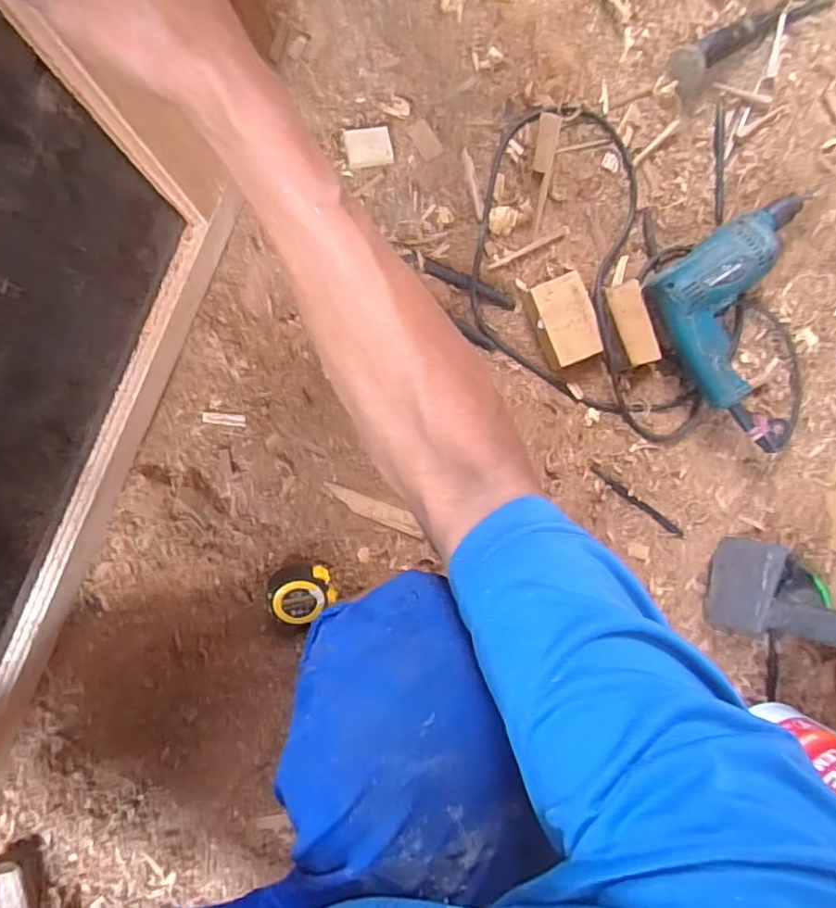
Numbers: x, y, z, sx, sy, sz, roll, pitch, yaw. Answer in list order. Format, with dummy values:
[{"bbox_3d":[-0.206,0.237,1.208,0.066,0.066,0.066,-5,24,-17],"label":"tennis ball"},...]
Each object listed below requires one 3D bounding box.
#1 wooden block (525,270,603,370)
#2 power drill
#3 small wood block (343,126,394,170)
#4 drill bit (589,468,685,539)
[{"bbox_3d":[0.170,-0.152,0.698,0.064,0.035,0.099,-22,94,-6],"label":"wooden block"},{"bbox_3d":[0.405,-0.150,0.711,0.215,0.059,0.246,-32,95,-6],"label":"power drill"},{"bbox_3d":[-0.054,-0.336,0.665,0.050,0.012,0.042,-13,93,-7],"label":"small wood block"},{"bbox_3d":[0.261,0.058,0.720,0.138,0.013,0.010,35,87,-7],"label":"drill bit"}]

